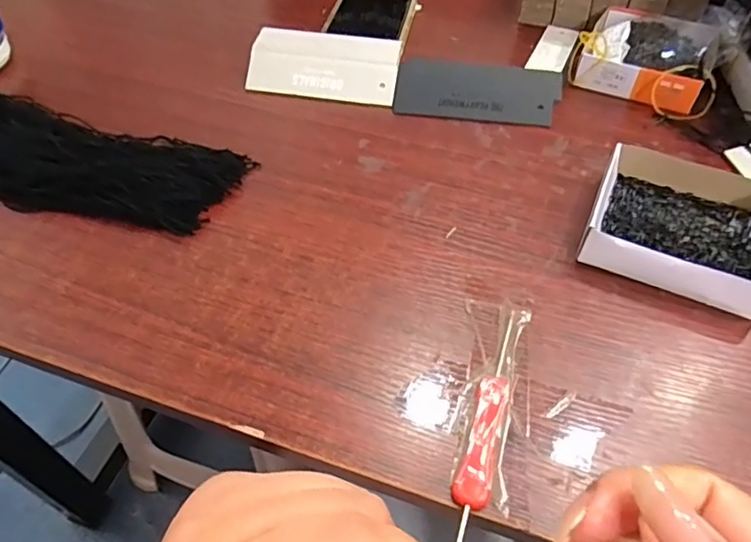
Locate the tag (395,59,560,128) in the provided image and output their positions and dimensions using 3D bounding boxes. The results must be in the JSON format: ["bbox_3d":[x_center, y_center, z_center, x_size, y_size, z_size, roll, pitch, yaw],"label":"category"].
[{"bbox_3d":[0.086,-0.149,0.450,0.135,0.008,0.063,6,60,2],"label":"tag"}]

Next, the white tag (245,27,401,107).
[{"bbox_3d":[-0.044,-0.176,0.466,0.126,0.009,0.060,8,84,5],"label":"white tag"}]

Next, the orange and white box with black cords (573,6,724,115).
[{"bbox_3d":[0.237,-0.190,0.475,0.104,0.031,0.119,23,53,20],"label":"orange and white box with black cords"}]

